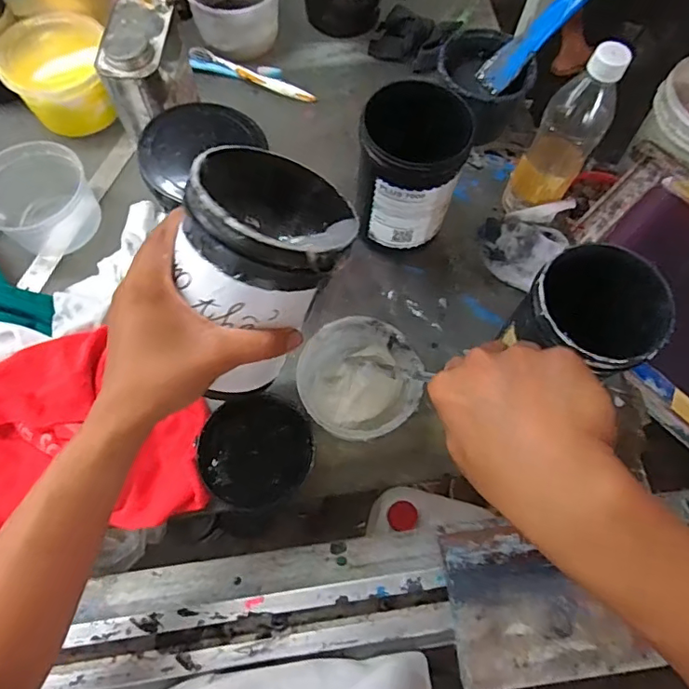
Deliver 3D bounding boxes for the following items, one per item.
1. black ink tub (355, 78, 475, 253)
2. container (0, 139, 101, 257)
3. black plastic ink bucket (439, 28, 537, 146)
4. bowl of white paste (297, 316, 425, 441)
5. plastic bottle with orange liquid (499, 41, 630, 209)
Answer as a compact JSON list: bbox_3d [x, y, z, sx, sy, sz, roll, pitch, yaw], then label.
[{"bbox_3d":[0.066,-0.177,0.542,0.101,0.145,0.093,1,68,-2],"label":"black ink tub"},{"bbox_3d":[-0.333,-0.159,0.568,0.116,0.073,0.097,-38,74,-16],"label":"container"},{"bbox_3d":[0.170,-0.321,0.655,0.115,0.085,0.126,27,69,8],"label":"black plastic ink bucket"},{"bbox_3d":[0.013,0.037,0.511,0.114,0.056,0.110,1,68,-2],"label":"bowl of white paste"},{"bbox_3d":[0.224,-0.206,0.533,0.061,0.196,0.052,29,70,9],"label":"plastic bottle with orange liquid"}]

